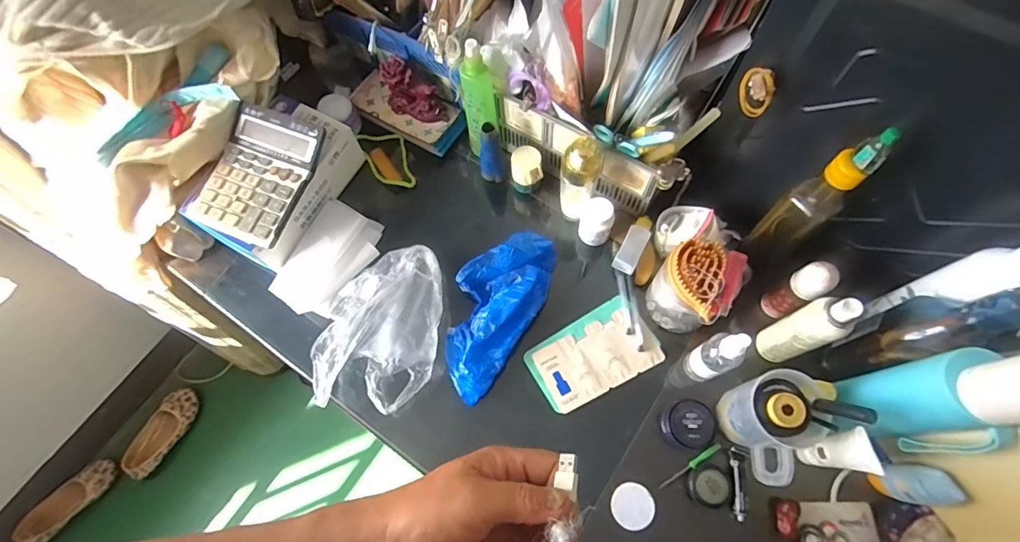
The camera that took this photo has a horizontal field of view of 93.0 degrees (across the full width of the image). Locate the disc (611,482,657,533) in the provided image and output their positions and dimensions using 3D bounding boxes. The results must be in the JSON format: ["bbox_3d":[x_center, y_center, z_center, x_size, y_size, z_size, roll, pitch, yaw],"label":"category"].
[{"bbox_3d":[0.144,0.275,0.564,0.047,0.004,0.049,-1,68,2],"label":"disc"}]

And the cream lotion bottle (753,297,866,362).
[{"bbox_3d":[0.329,0.069,0.543,0.033,0.160,0.035,24,71,12],"label":"cream lotion bottle"}]

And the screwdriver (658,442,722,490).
[{"bbox_3d":[0.215,0.232,0.572,0.086,0.010,0.010,-34,70,-10],"label":"screwdriver"}]

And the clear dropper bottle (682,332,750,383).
[{"bbox_3d":[0.235,0.097,0.552,0.037,0.138,0.038,-1,68,2],"label":"clear dropper bottle"}]

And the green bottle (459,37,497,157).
[{"bbox_3d":[-0.040,-0.220,0.644,0.047,0.171,0.052,-7,68,0],"label":"green bottle"}]

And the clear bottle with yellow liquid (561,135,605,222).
[{"bbox_3d":[0.092,-0.119,0.628,0.059,0.137,0.052,11,69,7],"label":"clear bottle with yellow liquid"}]

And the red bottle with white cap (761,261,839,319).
[{"bbox_3d":[0.344,0.025,0.581,0.030,0.119,0.034,-34,70,-11],"label":"red bottle with white cap"}]

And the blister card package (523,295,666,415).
[{"bbox_3d":[0.109,0.109,0.631,0.161,0.009,0.098,-29,70,-9],"label":"blister card package"}]

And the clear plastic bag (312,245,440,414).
[{"bbox_3d":[-0.162,0.068,0.618,0.130,0.077,0.217,11,69,7],"label":"clear plastic bag"}]

